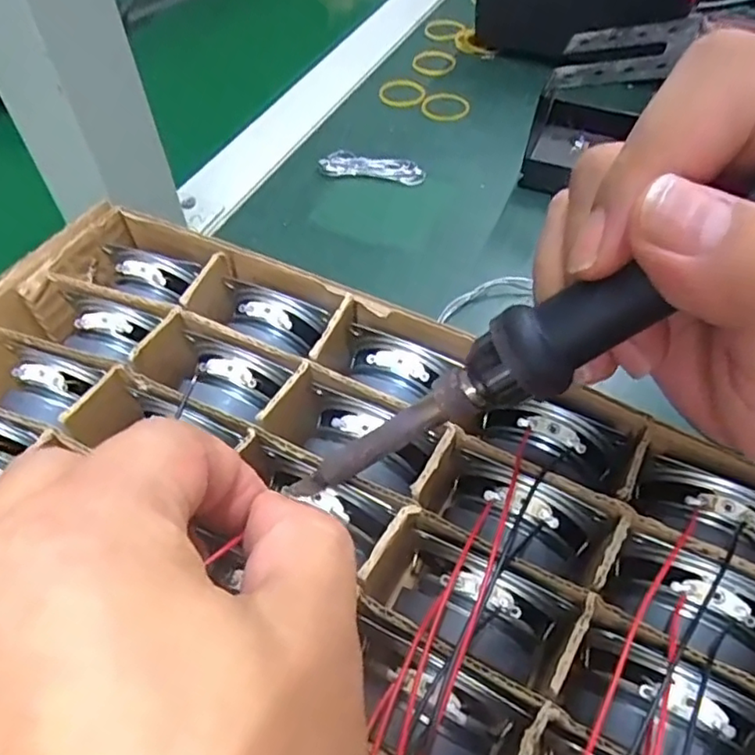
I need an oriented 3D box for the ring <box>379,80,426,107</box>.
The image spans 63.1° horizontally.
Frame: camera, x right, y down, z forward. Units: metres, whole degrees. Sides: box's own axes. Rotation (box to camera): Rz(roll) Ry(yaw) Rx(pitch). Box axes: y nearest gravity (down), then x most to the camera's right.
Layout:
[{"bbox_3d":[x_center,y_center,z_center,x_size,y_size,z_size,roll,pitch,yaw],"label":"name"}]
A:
[{"bbox_3d":[0.017,-0.197,0.425,0.032,0.004,0.032,-1,52,1],"label":"ring"}]

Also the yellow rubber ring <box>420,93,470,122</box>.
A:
[{"bbox_3d":[0.046,-0.182,0.411,0.032,0.004,0.030,-1,52,1],"label":"yellow rubber ring"}]

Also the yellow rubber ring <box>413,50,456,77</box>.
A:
[{"bbox_3d":[0.043,-0.234,0.455,0.031,0.004,0.034,-1,52,1],"label":"yellow rubber ring"}]

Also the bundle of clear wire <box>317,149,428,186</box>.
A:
[{"bbox_3d":[-0.002,-0.125,0.363,0.061,0.006,0.022,11,53,10],"label":"bundle of clear wire"}]

